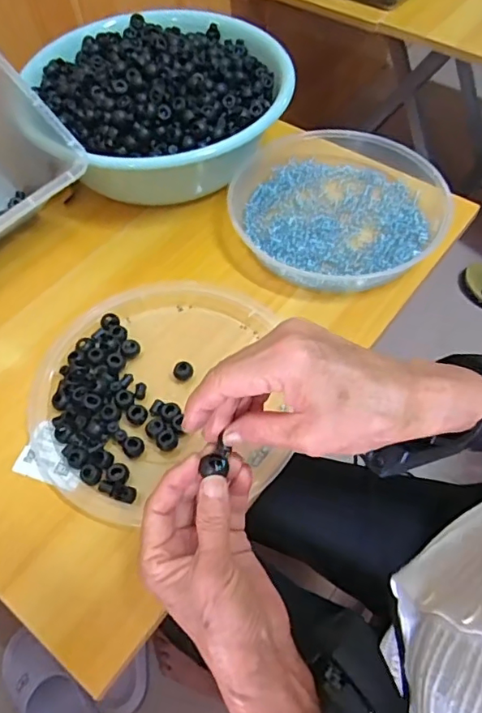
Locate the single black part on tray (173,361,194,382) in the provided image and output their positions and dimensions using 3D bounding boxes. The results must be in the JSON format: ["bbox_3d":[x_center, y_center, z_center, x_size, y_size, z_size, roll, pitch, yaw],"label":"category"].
[{"bbox_3d":[-0.053,0.014,0.495,0.018,0.010,0.016,-9,57,-4],"label":"single black part on tray"}]

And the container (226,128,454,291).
[{"bbox_3d":[0.104,-0.167,0.595,0.225,0.038,0.231,-1,57,1],"label":"container"}]

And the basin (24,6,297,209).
[{"bbox_3d":[-0.079,-0.296,0.633,0.258,0.112,0.271,-1,57,1],"label":"basin"}]

